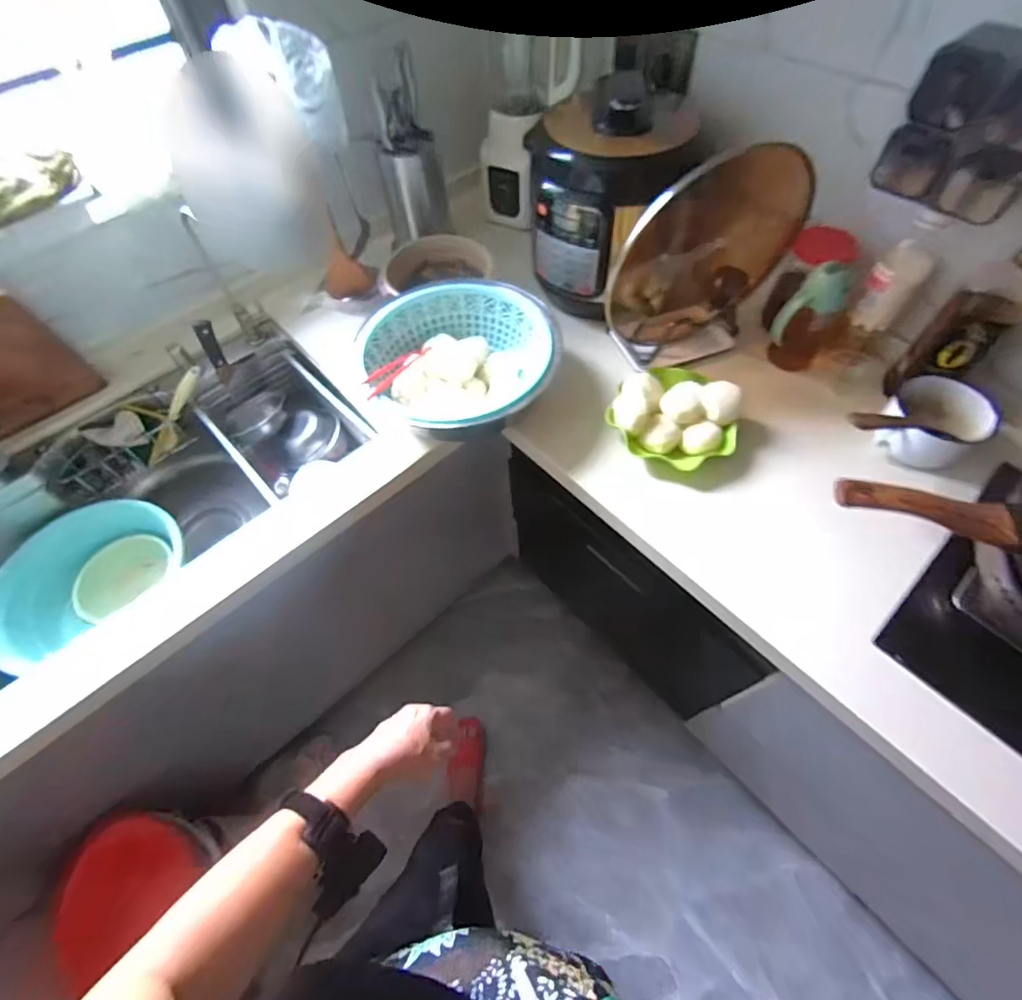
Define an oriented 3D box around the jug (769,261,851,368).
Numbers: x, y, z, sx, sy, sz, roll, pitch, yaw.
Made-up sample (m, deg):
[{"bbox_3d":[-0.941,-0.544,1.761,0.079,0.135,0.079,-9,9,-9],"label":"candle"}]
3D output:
[{"bbox_3d":[0.512,-0.313,0.844,0.080,0.185,0.096,35,66,22],"label":"jug"}]

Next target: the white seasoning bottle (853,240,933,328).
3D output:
[{"bbox_3d":[0.609,-0.342,0.800,0.074,0.124,0.052,35,66,22],"label":"white seasoning bottle"}]

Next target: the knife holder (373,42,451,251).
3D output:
[{"bbox_3d":[-0.209,-0.691,0.992,0.130,0.264,0.100,-22,59,-10],"label":"knife holder"}]

